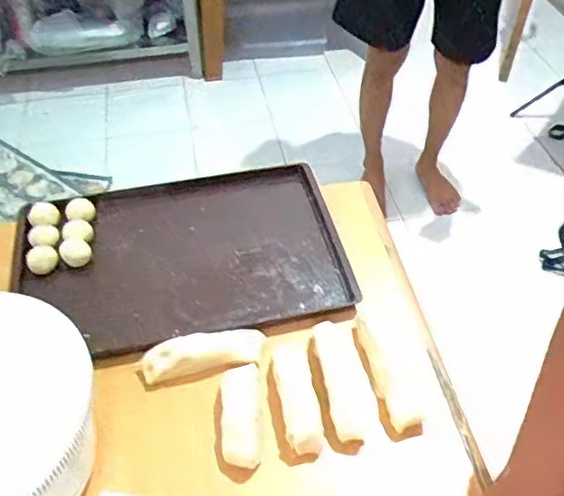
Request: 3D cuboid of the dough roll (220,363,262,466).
[{"bbox_3d":[-0.039,0.155,0.545,0.035,0.017,0.097,-3,47,-3],"label":"dough roll"}]

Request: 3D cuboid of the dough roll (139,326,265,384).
[{"bbox_3d":[-0.079,0.101,0.584,0.121,0.029,0.035,-9,47,-9],"label":"dough roll"}]

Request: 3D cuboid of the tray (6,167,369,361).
[{"bbox_3d":[-0.111,0.006,0.675,0.364,0.027,0.248,-14,48,-13],"label":"tray"}]

